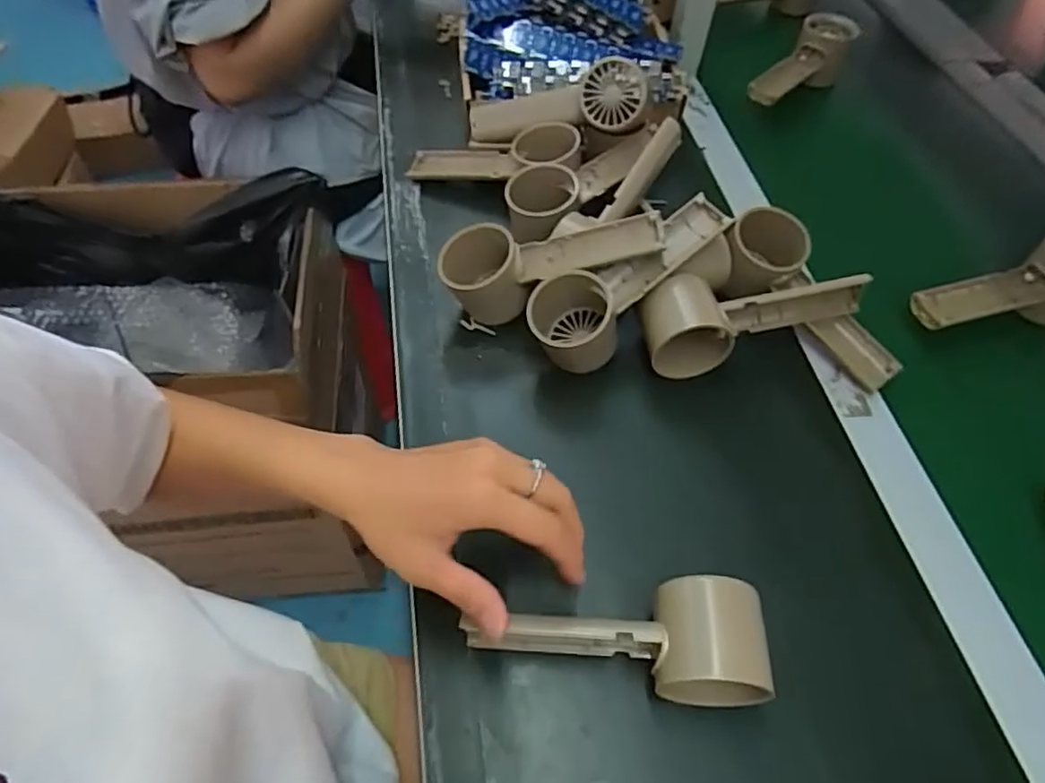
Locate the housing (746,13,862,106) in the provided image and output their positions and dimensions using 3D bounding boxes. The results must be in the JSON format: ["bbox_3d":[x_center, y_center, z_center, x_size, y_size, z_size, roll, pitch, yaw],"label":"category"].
[{"bbox_3d":[0.303,-0.345,0.700,0.056,0.054,0.177,30,59,19],"label":"housing"}]

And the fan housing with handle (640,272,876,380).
[{"bbox_3d":[0.161,-0.054,0.474,0.155,0.067,0.051,-11,55,-9],"label":"fan housing with handle"}]

